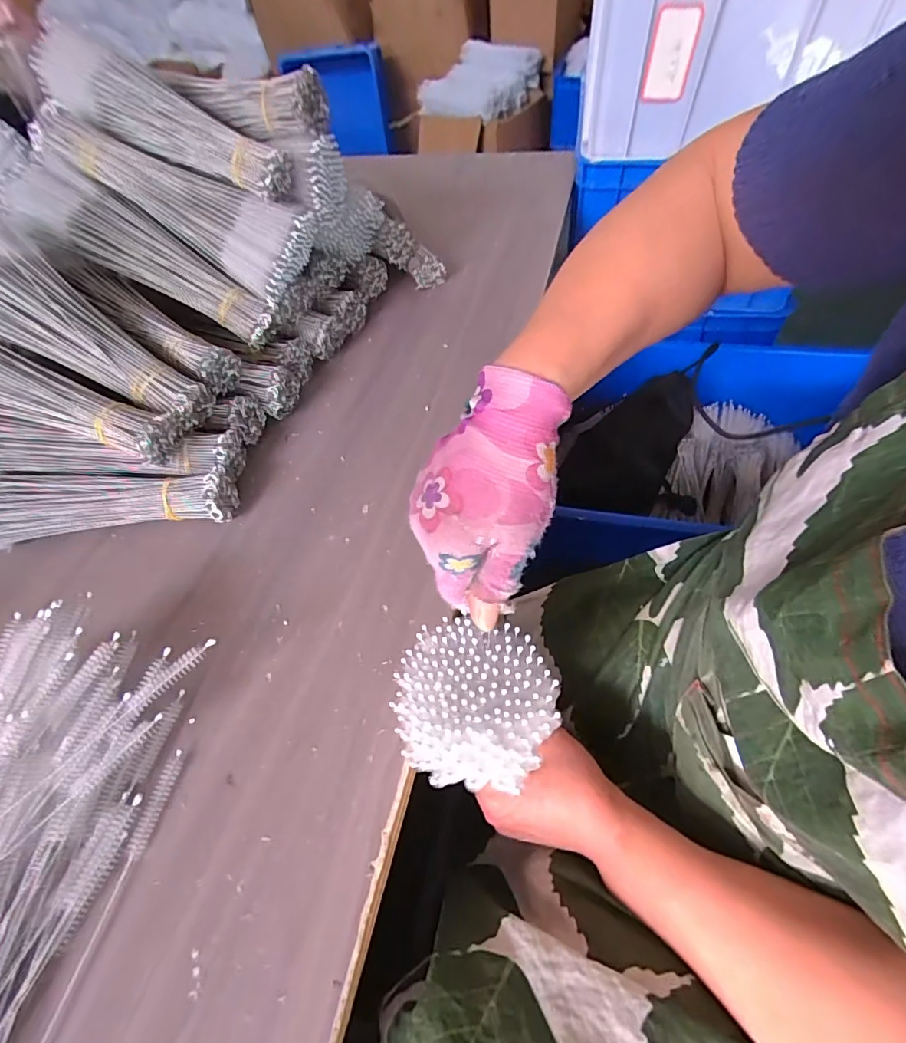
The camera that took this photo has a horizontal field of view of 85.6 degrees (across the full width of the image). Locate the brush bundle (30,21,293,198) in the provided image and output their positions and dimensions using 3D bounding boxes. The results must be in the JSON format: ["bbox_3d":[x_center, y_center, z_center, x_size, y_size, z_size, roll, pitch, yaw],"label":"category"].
[{"bbox_3d":[-0.274,-0.382,0.467,0.257,0.053,0.069,28,57,1],"label":"brush bundle"}]

